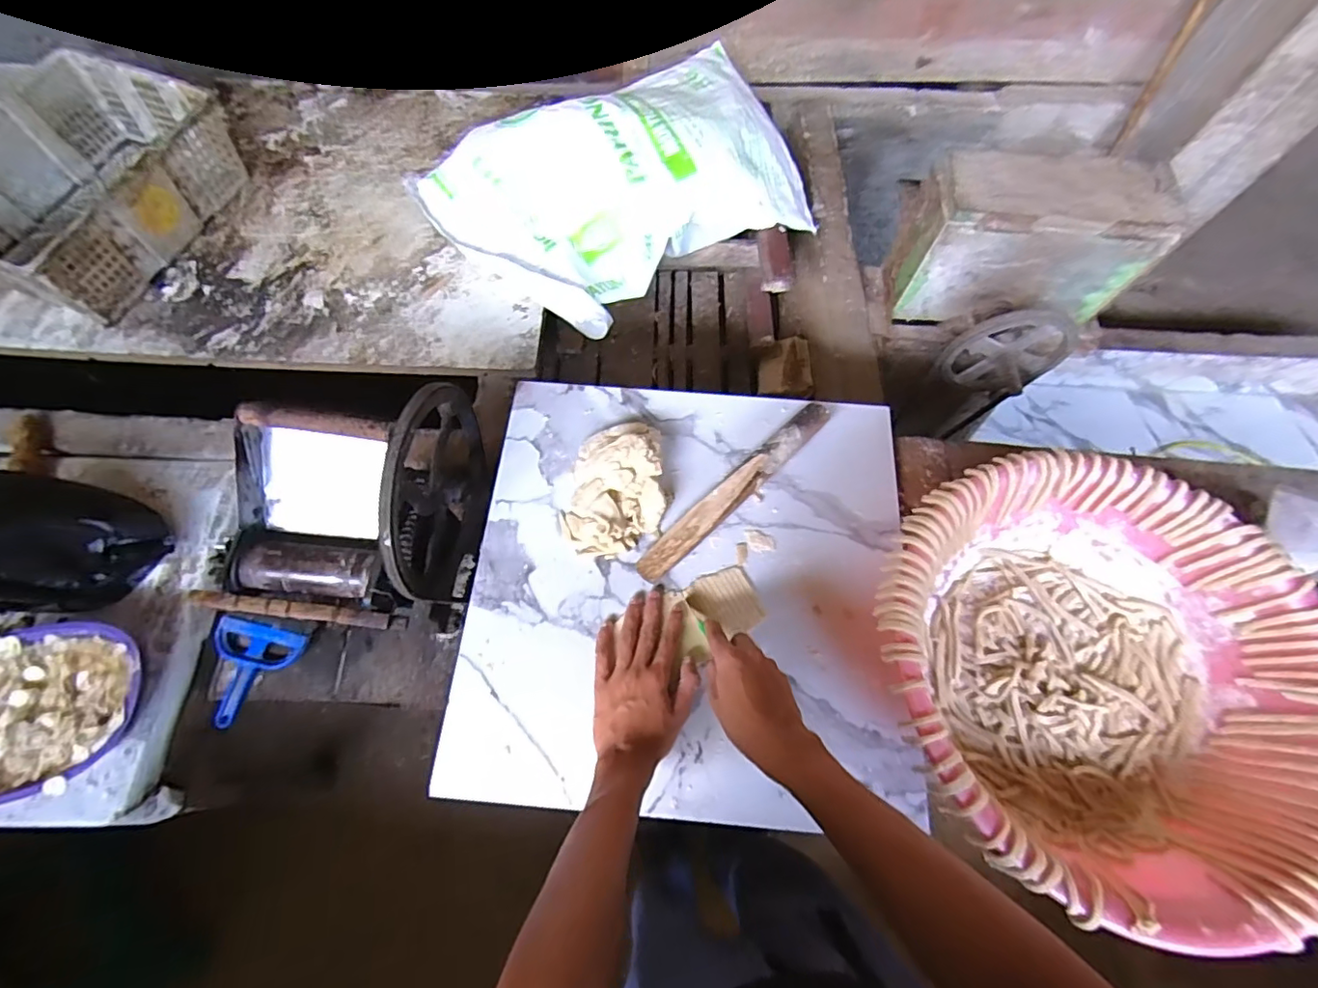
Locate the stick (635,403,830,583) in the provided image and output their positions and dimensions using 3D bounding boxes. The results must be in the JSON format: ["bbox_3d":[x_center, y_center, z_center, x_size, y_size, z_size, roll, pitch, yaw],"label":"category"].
[{"bbox_3d":[0.092,-0.007,0.667,0.301,0.034,0.037,-41,75,-17],"label":"stick"}]

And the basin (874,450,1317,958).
[{"bbox_3d":[0.420,0.173,0.556,0.408,0.117,0.399,1,68,-2],"label":"basin"}]

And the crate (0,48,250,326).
[{"bbox_3d":[-1.072,-0.573,1.034,0.356,0.151,0.469,17,68,4],"label":"crate"}]

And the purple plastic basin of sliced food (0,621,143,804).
[{"bbox_3d":[-0.864,0.295,0.754,0.292,0.060,0.215,-12,69,-7],"label":"purple plastic basin of sliced food"}]

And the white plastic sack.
[{"bbox_3d":[-0.054,-0.577,1.053,0.671,0.208,0.421,-33,73,-15],"label":"white plastic sack"}]

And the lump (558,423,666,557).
[{"bbox_3d":[-0.054,-0.011,0.662,0.124,0.052,0.160,-1,68,-3],"label":"lump"}]

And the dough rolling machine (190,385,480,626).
[{"bbox_3d":[-0.362,0.009,0.678,0.238,0.254,0.295,11,68,2],"label":"dough rolling machine"}]

